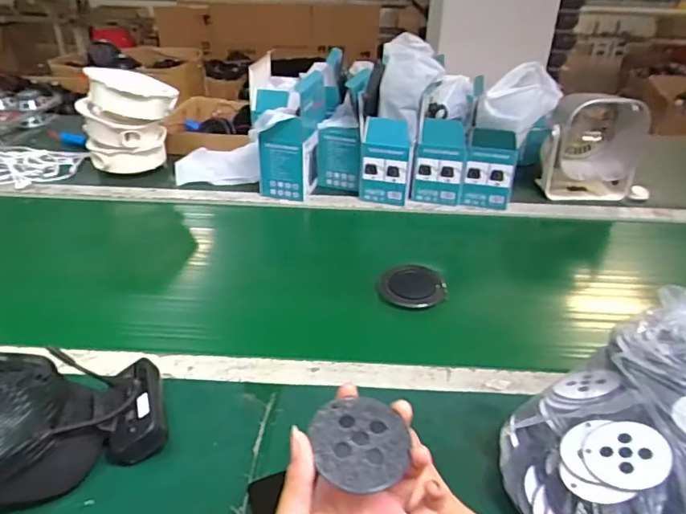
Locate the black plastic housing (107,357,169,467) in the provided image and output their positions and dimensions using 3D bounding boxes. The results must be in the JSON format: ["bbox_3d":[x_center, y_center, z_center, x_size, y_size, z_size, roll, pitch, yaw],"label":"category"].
[{"bbox_3d":[-0.197,0.143,0.515,0.053,0.050,0.105,-7,46,-13],"label":"black plastic housing"}]

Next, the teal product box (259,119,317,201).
[{"bbox_3d":[-0.099,-0.186,0.958,0.092,0.144,0.074,7,33,9],"label":"teal product box"}]

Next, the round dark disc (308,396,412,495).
[{"bbox_3d":[0.010,0.112,0.324,0.054,0.006,0.056,3,42,-3],"label":"round dark disc"}]

